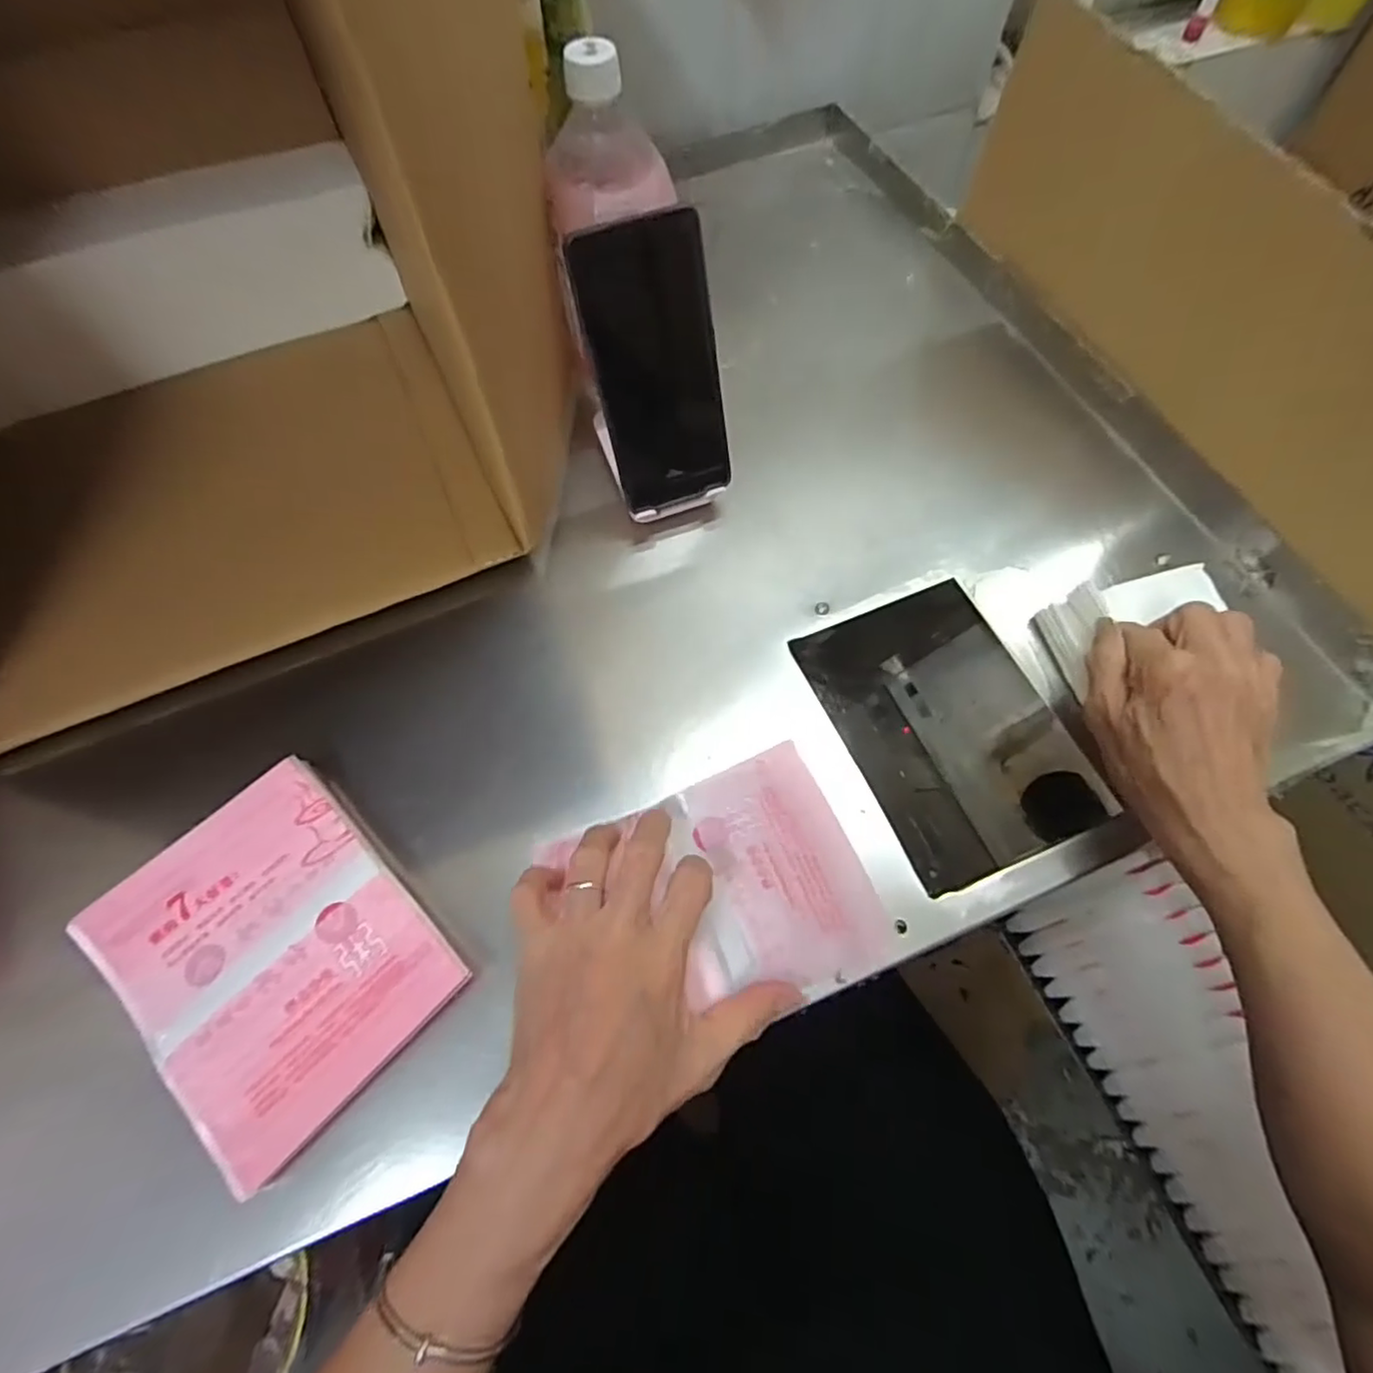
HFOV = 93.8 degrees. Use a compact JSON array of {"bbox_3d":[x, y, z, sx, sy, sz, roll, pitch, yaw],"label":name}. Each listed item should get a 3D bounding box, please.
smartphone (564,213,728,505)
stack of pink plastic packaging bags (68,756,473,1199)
[{"bbox_3d":[-0.017,-0.192,0.400,0.074,0.158,0.007,-12,39,1],"label":"smartphone"},{"bbox_3d":[-0.203,0.130,0.318,0.121,0.016,0.160,-42,70,-17],"label":"stack of pink plastic packaging bags"}]

